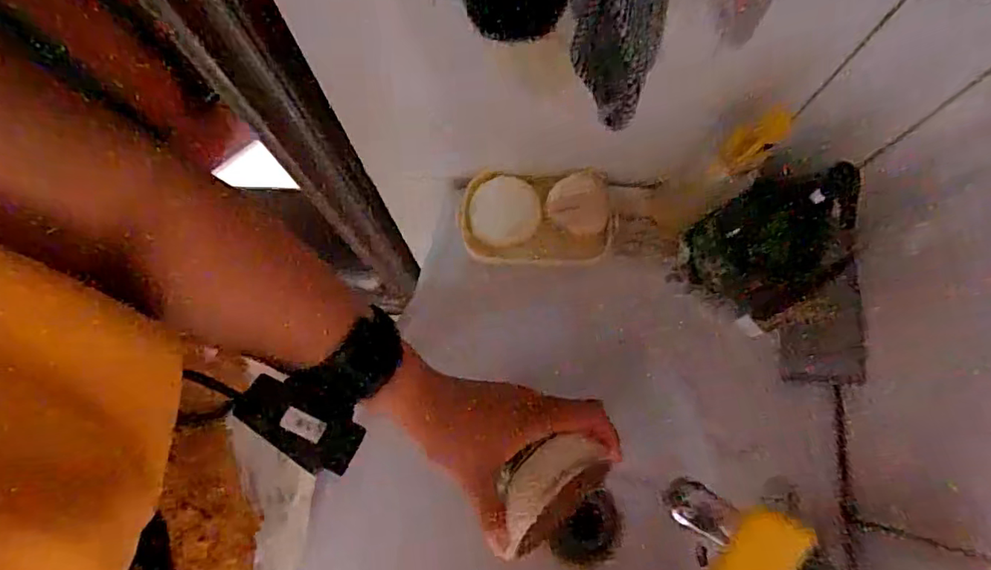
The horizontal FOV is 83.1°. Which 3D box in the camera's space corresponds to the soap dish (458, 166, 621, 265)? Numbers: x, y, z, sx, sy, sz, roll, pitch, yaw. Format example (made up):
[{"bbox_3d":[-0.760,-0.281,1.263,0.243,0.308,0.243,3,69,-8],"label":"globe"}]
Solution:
[{"bbox_3d":[0.036,-0.061,0.490,0.131,0.027,0.080,2,76,1],"label":"soap dish"}]

